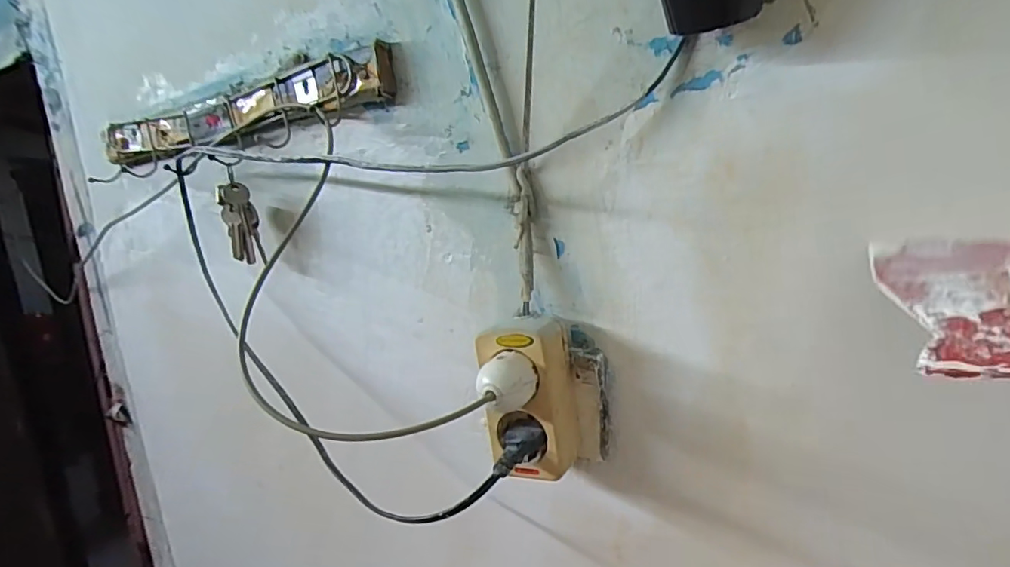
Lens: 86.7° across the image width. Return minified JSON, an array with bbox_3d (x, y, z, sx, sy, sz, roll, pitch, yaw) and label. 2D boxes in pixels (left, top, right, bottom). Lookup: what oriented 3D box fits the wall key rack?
[{"bbox_3d":[-0.283,-0.161,0.539,0.440,0.058,0.047,1,11,33],"label":"wall key rack"}]

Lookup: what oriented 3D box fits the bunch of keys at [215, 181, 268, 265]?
[{"bbox_3d":[-0.256,-0.058,0.520,0.034,0.075,0.020,-10,10,-26],"label":"bunch of keys"}]

